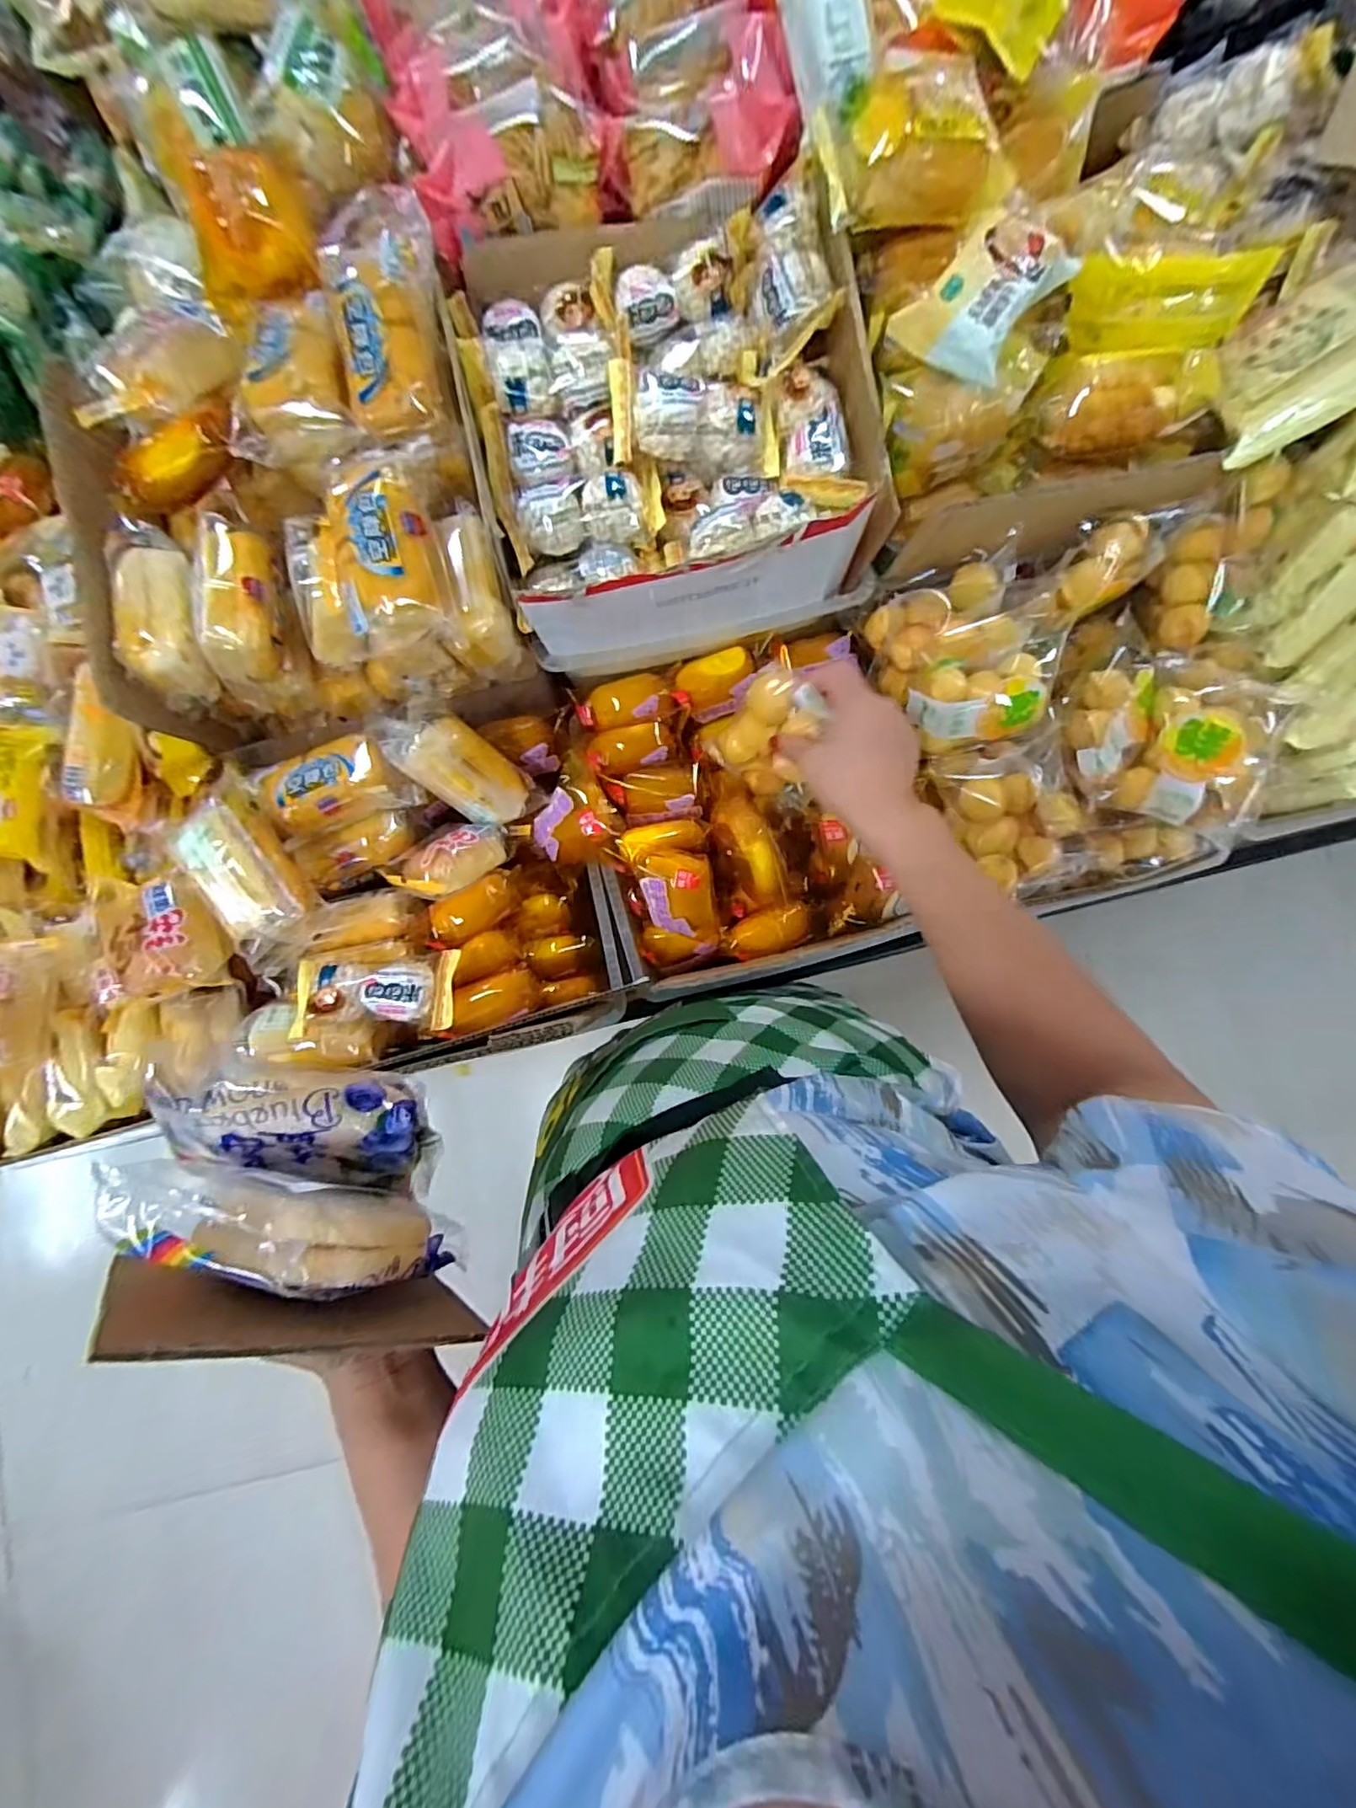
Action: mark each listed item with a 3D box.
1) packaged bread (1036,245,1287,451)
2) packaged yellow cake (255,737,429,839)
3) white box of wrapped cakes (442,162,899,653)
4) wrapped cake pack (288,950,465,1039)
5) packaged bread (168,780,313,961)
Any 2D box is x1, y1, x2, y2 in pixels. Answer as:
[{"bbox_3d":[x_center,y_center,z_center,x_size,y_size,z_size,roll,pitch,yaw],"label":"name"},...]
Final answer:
[{"bbox_3d":[0.333,-0.389,0.438,0.115,0.057,0.126,16,84,4],"label":"packaged bread"},{"bbox_3d":[-0.291,-0.100,0.519,0.138,0.043,0.066,-16,83,0],"label":"packaged yellow cake"},{"bbox_3d":[-0.012,-0.374,0.483,0.290,0.106,0.301,-13,83,0],"label":"white box of wrapped cakes"},{"bbox_3d":[-0.251,0.073,0.496,0.134,0.030,0.061,-4,83,1],"label":"wrapped cake pack"},{"bbox_3d":[-0.350,-0.036,0.480,0.058,0.037,0.136,-33,83,-2],"label":"packaged bread"}]

